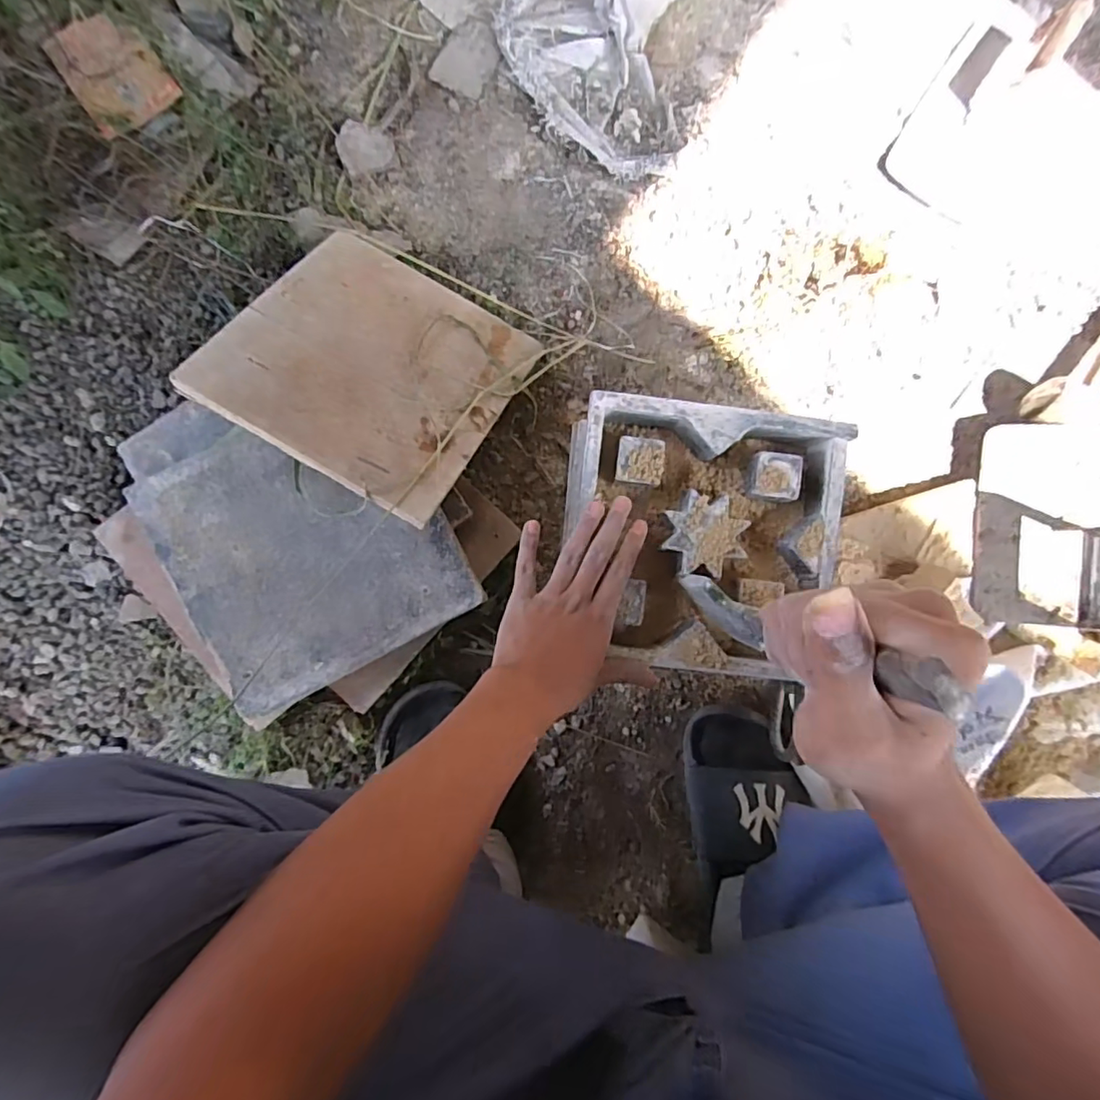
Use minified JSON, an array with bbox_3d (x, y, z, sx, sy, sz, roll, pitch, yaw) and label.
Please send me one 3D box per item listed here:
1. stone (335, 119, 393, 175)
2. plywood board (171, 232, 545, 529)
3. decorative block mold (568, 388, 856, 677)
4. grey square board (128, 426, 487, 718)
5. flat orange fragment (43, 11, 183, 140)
[{"bbox_3d":[-0.194,-0.424,0.602,0.055,0.015,0.053,0,89,0],"label":"stone"},{"bbox_3d":[-0.159,-0.175,0.542,0.236,0.008,0.249,30,61,-5],"label":"plywood board"},{"bbox_3d":[0.127,-0.013,0.511,0.230,0.048,0.223,9,89,0],"label":"decorative block mold"},{"bbox_3d":[-0.224,-0.004,0.537,0.241,0.023,0.245,-26,90,-1],"label":"grey square board"},{"bbox_3d":[-0.425,-0.466,0.556,0.084,0.013,0.113,-35,90,-1],"label":"flat orange fragment"}]

